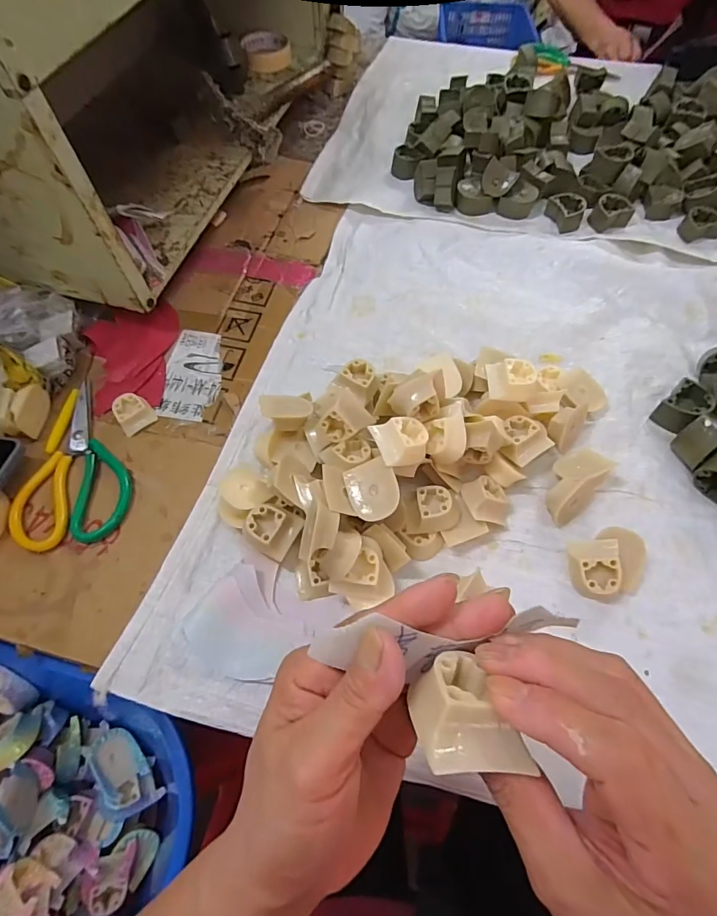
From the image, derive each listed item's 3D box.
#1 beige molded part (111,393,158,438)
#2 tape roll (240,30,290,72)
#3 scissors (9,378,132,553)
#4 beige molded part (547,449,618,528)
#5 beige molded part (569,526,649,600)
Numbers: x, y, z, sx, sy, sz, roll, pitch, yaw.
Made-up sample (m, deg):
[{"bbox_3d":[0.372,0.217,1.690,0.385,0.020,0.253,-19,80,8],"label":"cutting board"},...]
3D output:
[{"bbox_3d":[-0.243,-0.051,0.482,0.037,0.016,0.041,-32,66,-14],"label":"beige molded part"},{"bbox_3d":[-0.151,-0.677,0.743,0.074,0.024,0.088,-15,62,-8],"label":"tape roll"},{"bbox_3d":[-0.287,-0.001,0.457,0.103,0.013,0.186,-11,62,-4],"label":"scissors"},{"bbox_3d":[0.202,0.023,0.419,0.044,0.035,0.082,34,68,18],"label":"beige molded part"},{"bbox_3d":[0.213,0.092,0.386,0.062,0.032,0.052,-14,63,-5],"label":"beige molded part"}]

